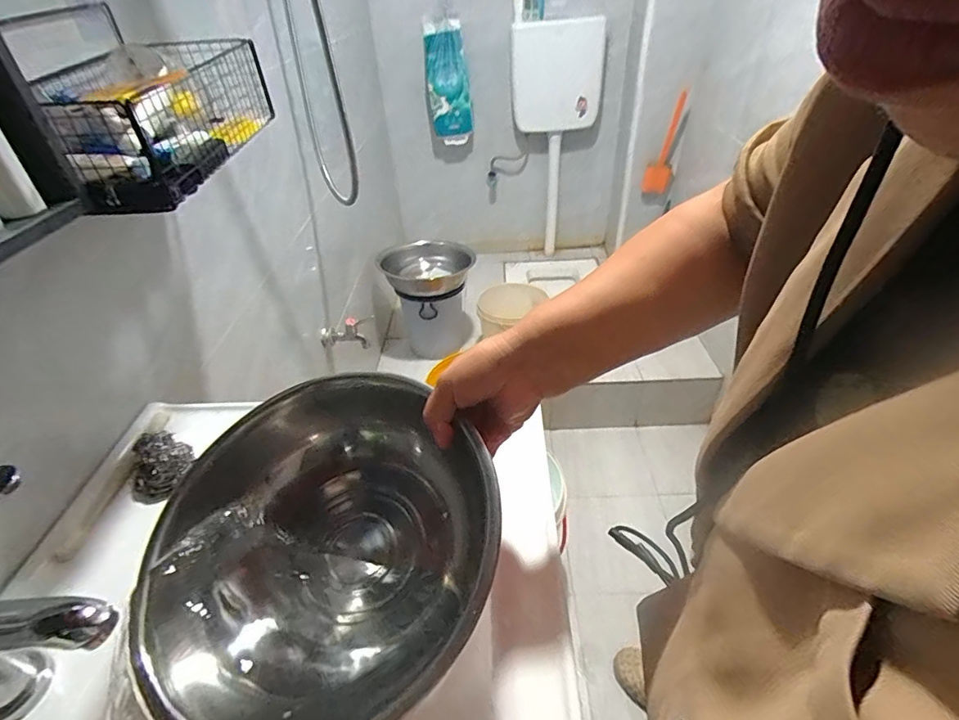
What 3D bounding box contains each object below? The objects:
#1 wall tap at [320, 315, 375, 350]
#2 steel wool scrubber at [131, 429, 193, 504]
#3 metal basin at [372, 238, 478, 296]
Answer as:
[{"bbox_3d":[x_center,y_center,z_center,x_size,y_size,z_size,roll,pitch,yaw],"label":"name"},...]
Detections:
[{"bbox_3d":[-0.331,-0.072,1.211,0.114,0.091,0.085,5,38,11],"label":"wall tap"},{"bbox_3d":[-0.331,0.106,0.500,0.061,0.036,0.068,-27,43,-27],"label":"steel wool scrubber"},{"bbox_3d":[-0.179,-0.318,1.651,0.313,0.079,0.295,-2,38,2],"label":"metal basin"}]

